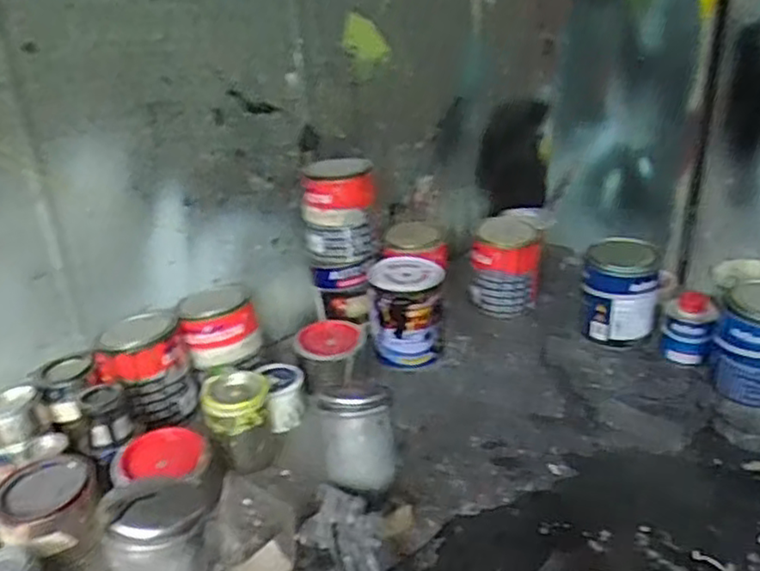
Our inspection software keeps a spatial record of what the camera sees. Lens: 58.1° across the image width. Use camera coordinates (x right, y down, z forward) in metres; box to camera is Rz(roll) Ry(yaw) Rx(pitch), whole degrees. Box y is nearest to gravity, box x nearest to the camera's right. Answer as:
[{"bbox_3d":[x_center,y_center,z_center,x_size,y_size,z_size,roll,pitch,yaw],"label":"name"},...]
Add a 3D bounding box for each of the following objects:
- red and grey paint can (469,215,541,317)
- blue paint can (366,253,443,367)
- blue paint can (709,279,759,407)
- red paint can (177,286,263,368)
[{"bbox_3d":[0.208,-0.029,1.124,0.110,0.145,0.103,2,27,11],"label":"red and grey paint can"},{"bbox_3d":[0.039,0.041,1.013,0.108,0.141,0.103,-3,26,1],"label":"blue paint can"},{"bbox_3d":[0.490,0.076,0.886,0.105,0.140,0.109,9,29,24],"label":"blue paint can"},{"bbox_3d":[-0.229,0.055,0.970,0.103,0.076,0.112,-3,26,1],"label":"red paint can"}]

